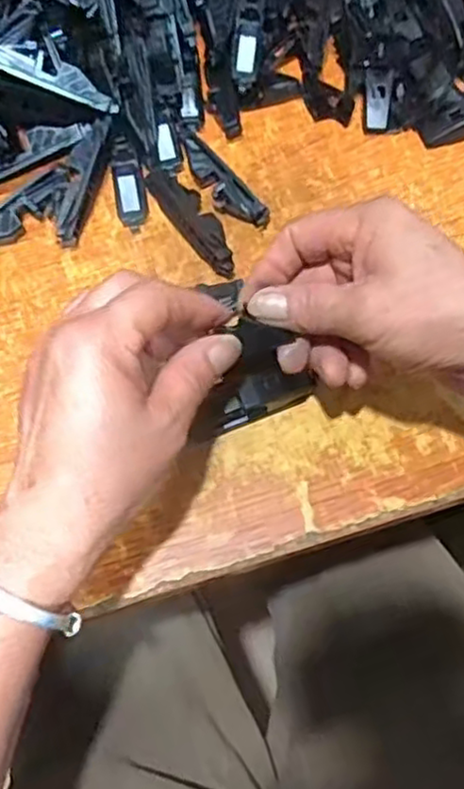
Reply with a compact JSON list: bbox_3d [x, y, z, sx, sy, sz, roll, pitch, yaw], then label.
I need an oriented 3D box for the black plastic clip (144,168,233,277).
[{"bbox_3d":[-0.021,-0.105,0.418,0.023,0.017,0.083,-32,73,-10],"label":"black plastic clip"}]

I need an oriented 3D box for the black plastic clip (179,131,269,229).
[{"bbox_3d":[-0.008,-0.129,0.422,0.017,0.013,0.072,-39,75,-12],"label":"black plastic clip"}]

